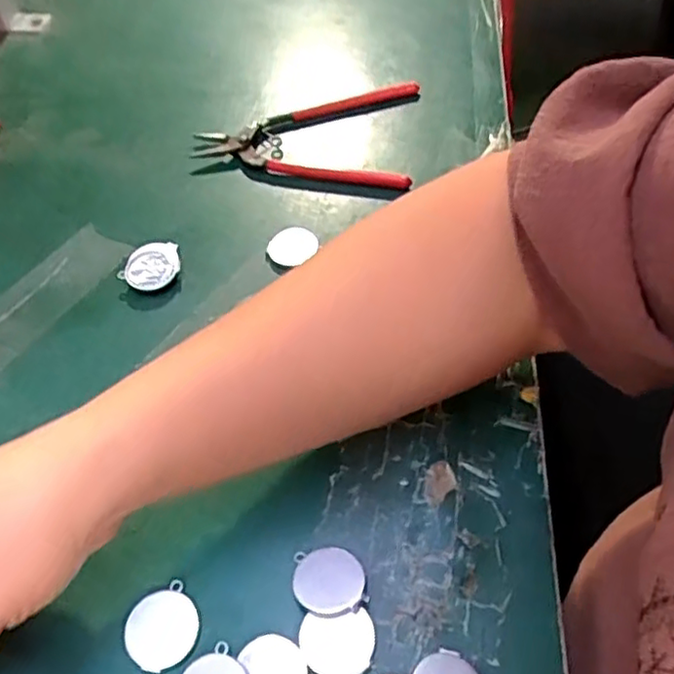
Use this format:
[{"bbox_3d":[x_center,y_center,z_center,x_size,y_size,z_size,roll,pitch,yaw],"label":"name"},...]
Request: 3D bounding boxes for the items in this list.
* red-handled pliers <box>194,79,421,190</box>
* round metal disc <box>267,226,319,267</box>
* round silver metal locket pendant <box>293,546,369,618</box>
[{"bbox_3d":[-0.018,-0.151,0.465,0.150,0.011,0.106,8,54,10],"label":"red-handled pliers"},{"bbox_3d":[-0.026,-0.055,0.394,0.030,0.007,0.027,-28,56,-17],"label":"round metal disc"},{"bbox_3d":[-0.003,0.101,0.271,0.028,0.007,0.029,-2,53,2],"label":"round silver metal locket pendant"}]

